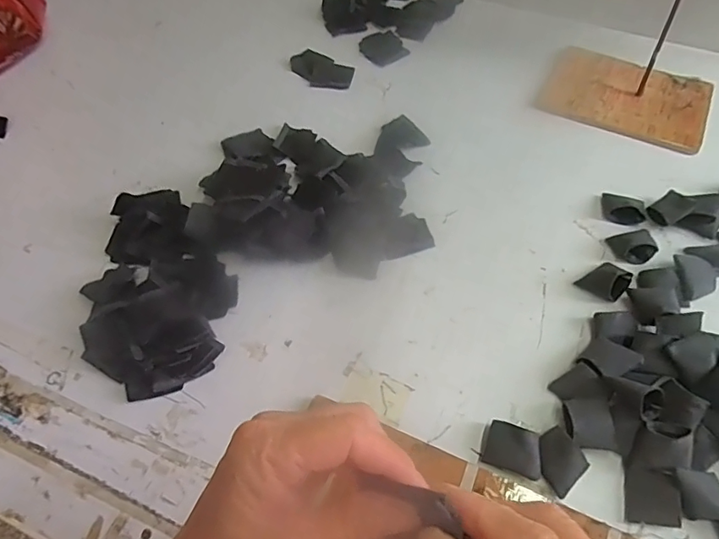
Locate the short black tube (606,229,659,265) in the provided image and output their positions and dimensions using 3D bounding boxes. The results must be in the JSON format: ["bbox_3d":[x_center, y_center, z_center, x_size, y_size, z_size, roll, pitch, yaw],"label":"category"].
[{"bbox_3d":[0.280,-0.025,0.521,0.036,0.023,0.037,-15,57,-9],"label":"short black tube"}]

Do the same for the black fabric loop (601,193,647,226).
[{"bbox_3d":[0.284,-0.067,0.549,0.039,0.018,0.042,7,57,6],"label":"black fabric loop"}]

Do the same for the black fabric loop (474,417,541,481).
[{"bbox_3d":[0.123,0.144,0.412,0.046,0.023,0.032,21,59,14],"label":"black fabric loop"}]

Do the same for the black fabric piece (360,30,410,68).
[{"bbox_3d":[0.034,-0.315,0.731,0.058,0.005,0.076,-23,59,-14],"label":"black fabric piece"}]

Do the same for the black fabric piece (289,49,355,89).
[{"bbox_3d":[-0.050,-0.271,0.694,0.091,0.006,0.058,29,61,19],"label":"black fabric piece"}]

